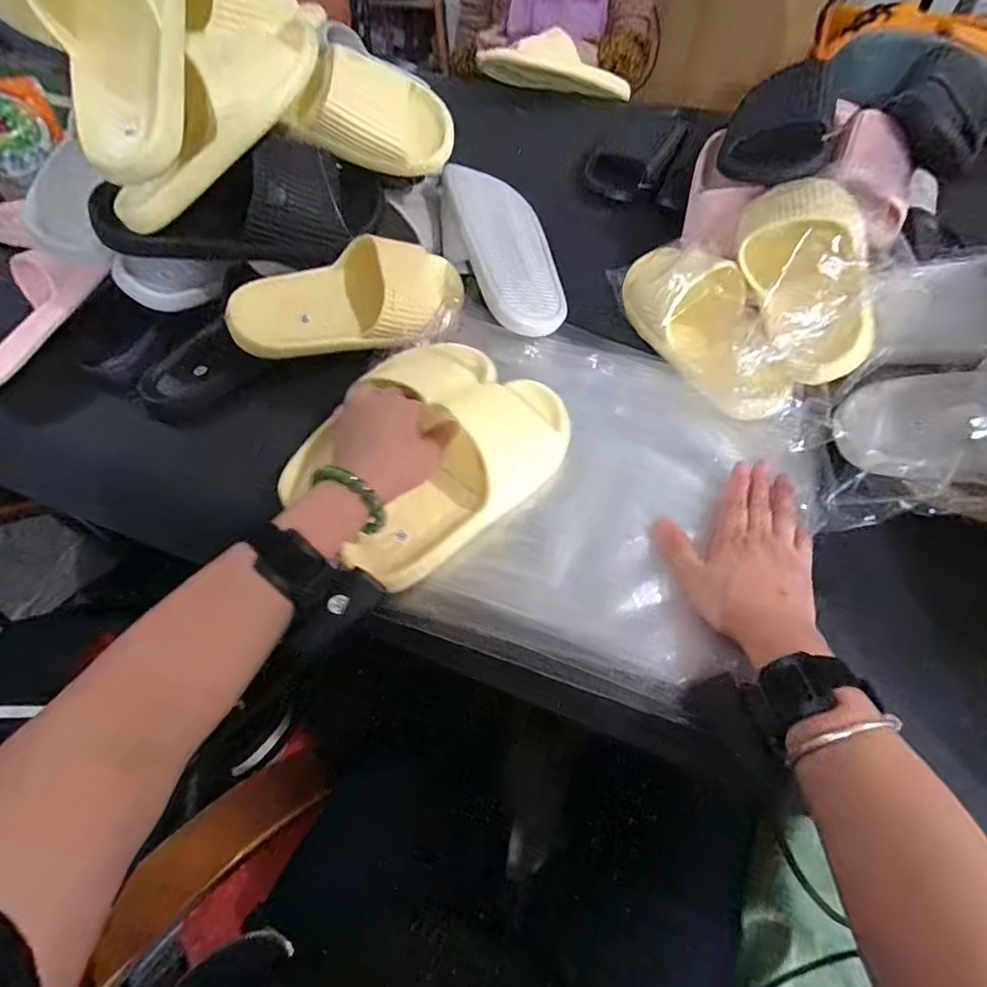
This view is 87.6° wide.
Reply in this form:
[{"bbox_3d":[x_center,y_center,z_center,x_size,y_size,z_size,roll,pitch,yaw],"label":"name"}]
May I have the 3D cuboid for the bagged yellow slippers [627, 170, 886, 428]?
[{"bbox_3d":[0.257,-0.199,0.509,0.182,0.119,0.261,-14,58,-7],"label":"bagged yellow slippers"}]

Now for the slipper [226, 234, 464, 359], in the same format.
[{"bbox_3d":[-0.141,-0.199,0.538,0.250,0.067,0.108,-20,87,-19],"label":"slipper"}]

